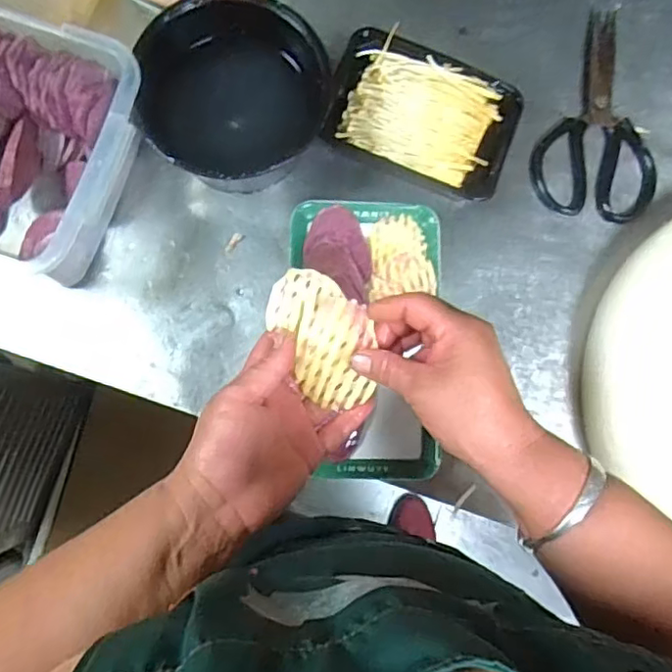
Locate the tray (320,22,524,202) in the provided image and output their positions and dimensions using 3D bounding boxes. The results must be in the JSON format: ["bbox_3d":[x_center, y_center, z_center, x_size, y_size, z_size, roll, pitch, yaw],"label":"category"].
[{"bbox_3d":[0.080,-0.208,0.579,0.180,0.039,0.119,28,83,0],"label":"tray"}]

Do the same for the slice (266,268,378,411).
[{"bbox_3d":[-0.006,0.002,0.411,0.061,0.014,0.101,-26,102,10],"label":"slice"}]

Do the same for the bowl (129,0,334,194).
[{"bbox_3d":[-0.094,-0.220,0.552,0.146,0.083,0.151,0,83,-3],"label":"bowl"}]

